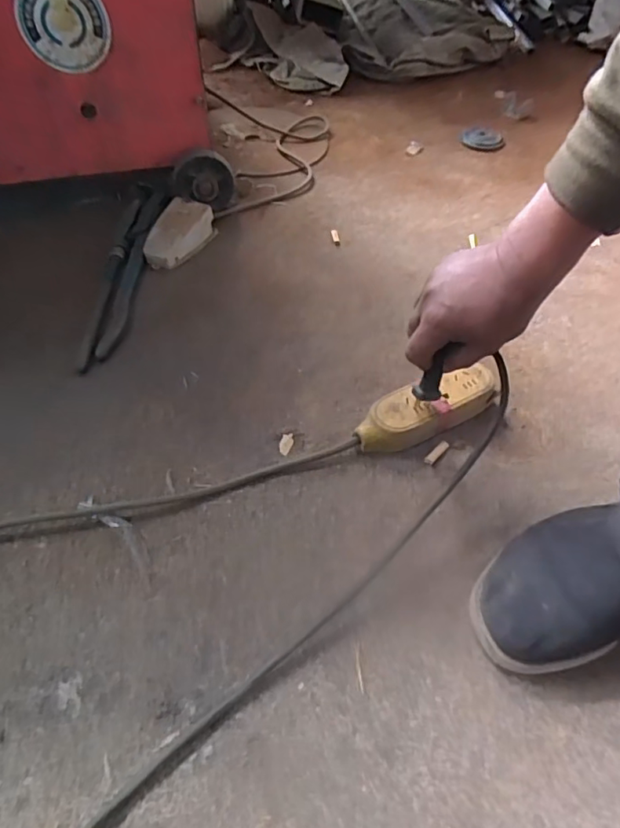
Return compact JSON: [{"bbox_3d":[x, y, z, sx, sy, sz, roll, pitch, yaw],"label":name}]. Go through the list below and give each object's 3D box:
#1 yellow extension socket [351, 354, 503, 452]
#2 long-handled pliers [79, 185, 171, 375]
[{"bbox_3d":[0.125,-0.007,0.565,0.165,0.040,0.054,-22,54,-18],"label":"yellow extension socket"},{"bbox_3d":[-0.250,-0.209,0.735,0.049,0.021,0.385,1,50,0],"label":"long-handled pliers"}]

